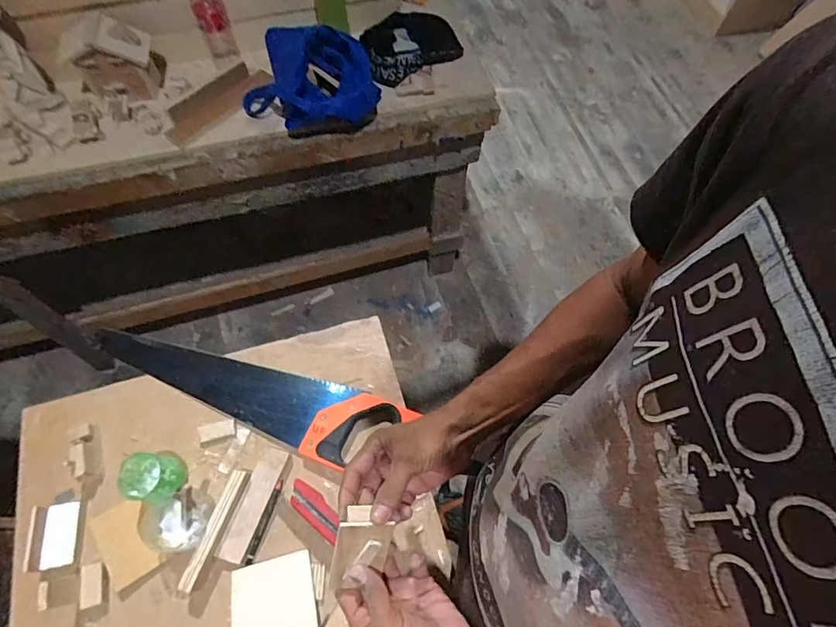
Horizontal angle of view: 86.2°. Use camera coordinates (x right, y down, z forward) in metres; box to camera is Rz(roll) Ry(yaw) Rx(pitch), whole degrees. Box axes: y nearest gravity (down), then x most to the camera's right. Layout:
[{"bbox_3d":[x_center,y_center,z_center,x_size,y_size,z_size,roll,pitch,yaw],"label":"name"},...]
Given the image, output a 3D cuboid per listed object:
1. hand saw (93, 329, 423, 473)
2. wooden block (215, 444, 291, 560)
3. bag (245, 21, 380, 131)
[{"bbox_3d":[-0.248,0.118,0.645,0.457,0.027,0.107,16,64,5],"label":"hand saw"},{"bbox_3d":[-0.215,0.248,0.585,0.035,0.017,0.139,17,64,5],"label":"wooden block"},{"bbox_3d":[-0.218,-0.485,0.913,0.265,0.129,0.186,5,65,1],"label":"bag"}]

